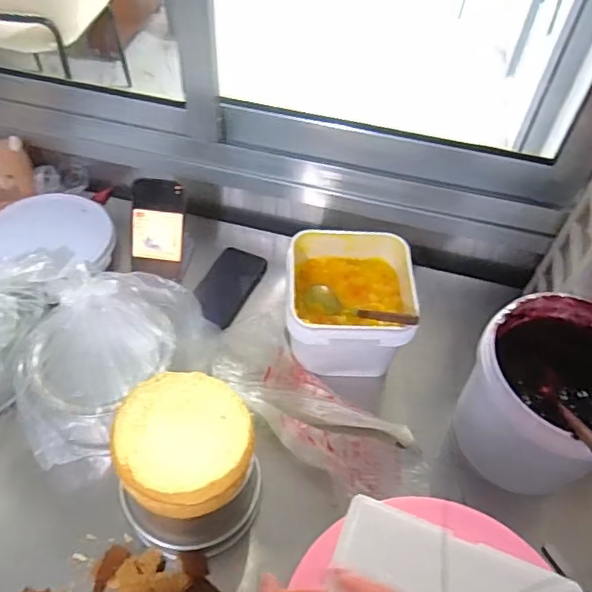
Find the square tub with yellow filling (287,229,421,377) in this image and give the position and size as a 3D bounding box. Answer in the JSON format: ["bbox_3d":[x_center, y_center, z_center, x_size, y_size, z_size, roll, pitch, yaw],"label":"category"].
[{"bbox_3d":[0.070,0.015,0.805,0.168,0.131,0.167,1,52,-4],"label":"square tub with yellow filling"}]

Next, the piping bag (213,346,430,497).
[{"bbox_3d":[0.024,0.161,0.753,0.320,0.032,0.129,34,57,20],"label":"piping bag"}]

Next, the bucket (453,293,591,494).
[{"bbox_3d":[0.310,0.119,0.695,0.183,0.178,0.184,2,52,-3],"label":"bucket"}]

